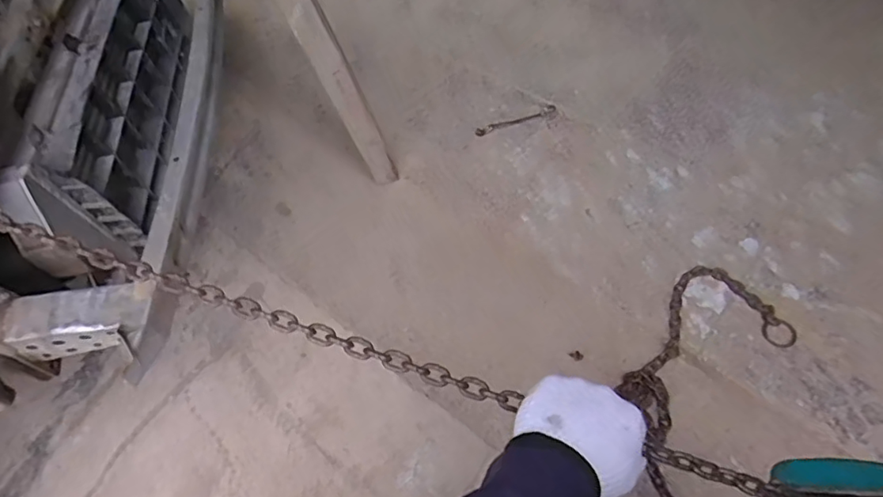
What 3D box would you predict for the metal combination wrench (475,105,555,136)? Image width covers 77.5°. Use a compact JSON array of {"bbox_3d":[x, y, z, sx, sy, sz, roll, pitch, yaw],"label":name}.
[{"bbox_3d":[0.171,-0.295,1.273,0.207,0.015,0.032,-20,55,-9],"label":"metal combination wrench"}]

